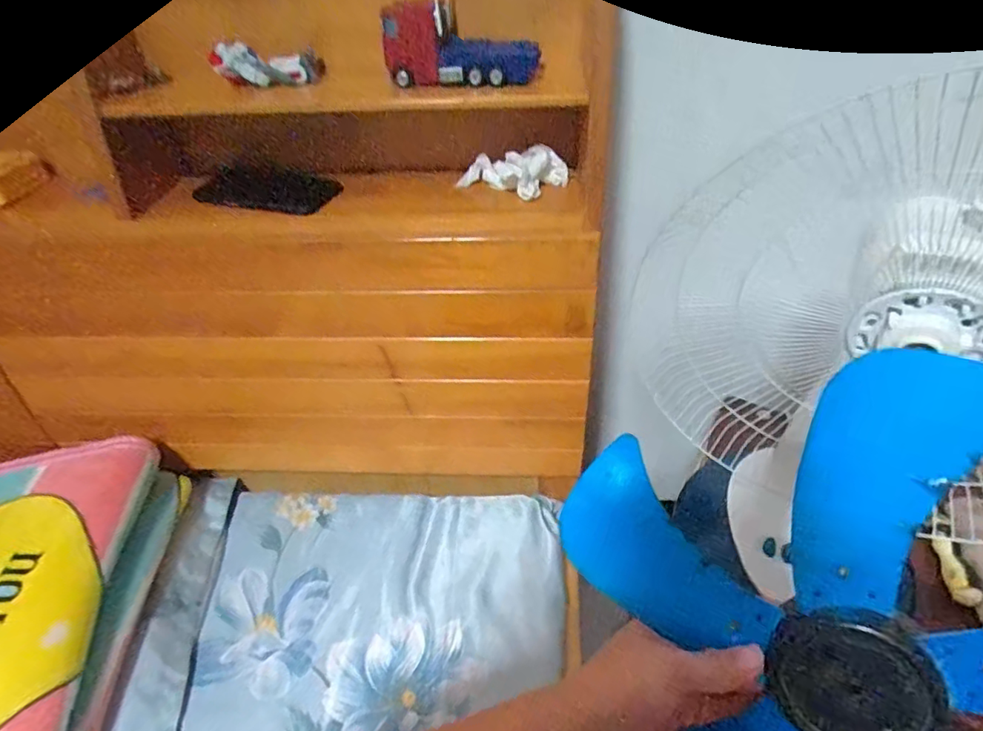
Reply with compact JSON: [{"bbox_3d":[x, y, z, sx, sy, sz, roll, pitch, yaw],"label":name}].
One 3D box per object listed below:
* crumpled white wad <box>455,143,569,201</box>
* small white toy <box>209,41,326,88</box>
[{"bbox_3d":[0.024,-0.223,0.621,0.110,0.037,0.069,25,49,29],"label":"crumpled white wad"},{"bbox_3d":[-0.236,-0.323,0.586,0.118,0.039,0.049,-10,40,-23],"label":"small white toy"}]

